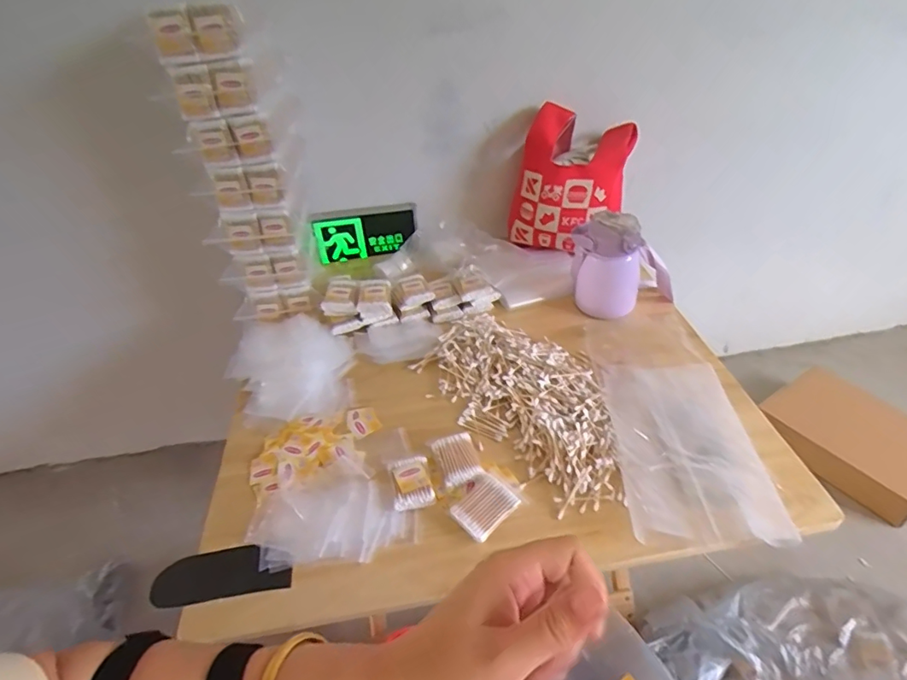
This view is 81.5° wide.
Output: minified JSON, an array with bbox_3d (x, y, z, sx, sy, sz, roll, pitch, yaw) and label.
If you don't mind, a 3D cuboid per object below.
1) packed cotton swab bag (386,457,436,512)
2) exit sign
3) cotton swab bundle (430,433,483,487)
[{"bbox_3d":[-0.054,0.186,0.679,0.050,0.023,0.071,-12,39,-8],"label":"packed cotton swab bag"},{"bbox_3d":[-0.184,-0.226,1.123,0.217,0.106,0.027,-12,39,-8],"label":"exit sign"},{"bbox_3d":[0.007,0.160,0.701,0.053,0.021,0.069,-17,40,-14],"label":"cotton swab bundle"}]

